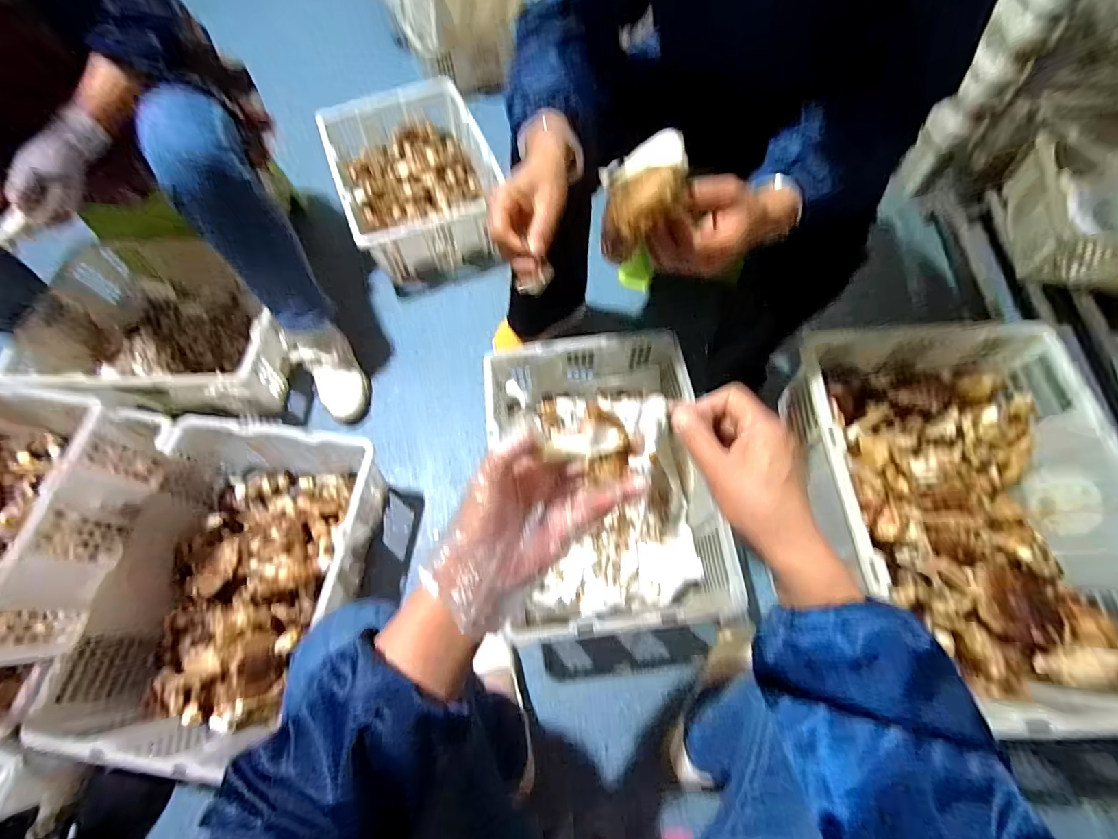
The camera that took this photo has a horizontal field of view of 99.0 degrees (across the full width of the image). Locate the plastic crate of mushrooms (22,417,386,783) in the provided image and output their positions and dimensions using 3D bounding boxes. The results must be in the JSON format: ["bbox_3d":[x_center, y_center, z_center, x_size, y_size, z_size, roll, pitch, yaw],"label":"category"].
[{"bbox_3d":[-0.511,0.261,0.788,0.356,0.160,0.482,5,67,3],"label":"plastic crate of mushrooms"}]

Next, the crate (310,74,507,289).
[{"bbox_3d":[-0.348,-0.591,1.190,0.354,0.161,0.470,-22,68,-8],"label":"crate"}]

